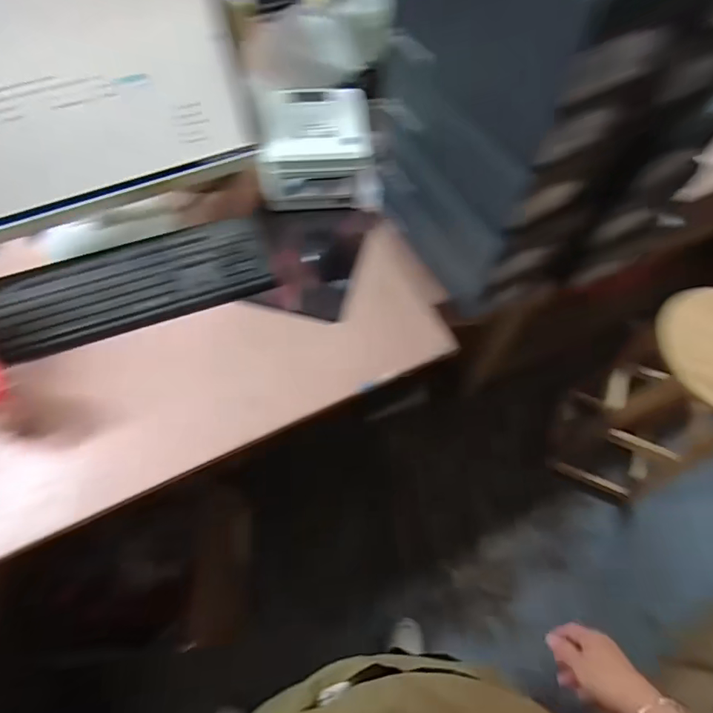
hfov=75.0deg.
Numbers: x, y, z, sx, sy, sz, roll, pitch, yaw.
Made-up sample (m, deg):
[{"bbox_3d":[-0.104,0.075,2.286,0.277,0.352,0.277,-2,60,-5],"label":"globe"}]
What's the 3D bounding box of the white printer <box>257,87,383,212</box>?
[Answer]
[{"bbox_3d":[-0.060,-0.362,0.813,0.202,0.119,0.160,-2,64,-2],"label":"white printer"}]

